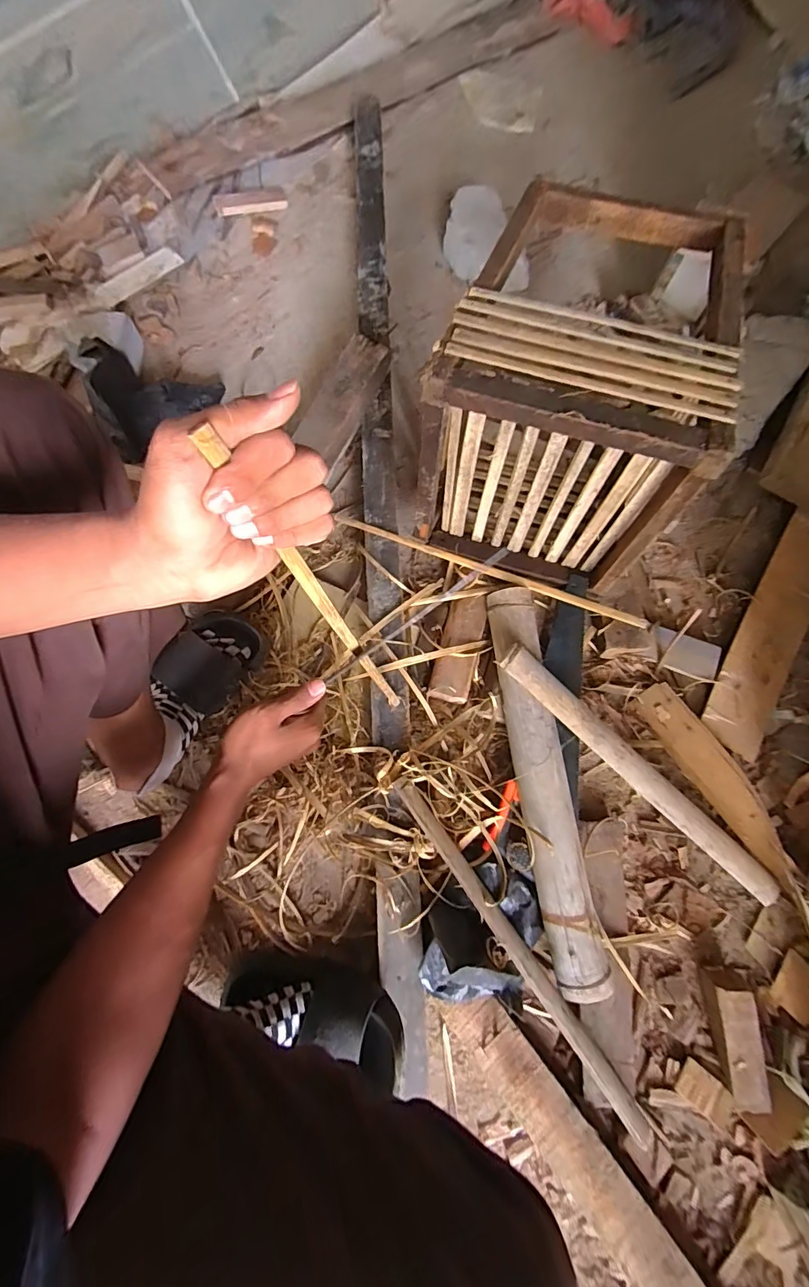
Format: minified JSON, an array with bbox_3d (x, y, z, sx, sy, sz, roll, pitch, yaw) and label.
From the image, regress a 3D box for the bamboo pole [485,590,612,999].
[{"bbox_3d":[0.183,0.175,0.616,0.066,0.055,0.513,-7,75,-2],"label":"bamboo pole"}]

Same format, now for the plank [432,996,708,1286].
[{"bbox_3d":[0.268,0.672,0.494,0.065,0.029,0.635,-36,74,-13],"label":"plank"}]

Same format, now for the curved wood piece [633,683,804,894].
[{"bbox_3d":[0.450,0.193,0.646,0.065,0.008,0.303,-33,77,-9],"label":"curved wood piece"}]

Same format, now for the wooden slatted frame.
[{"bbox_3d":[0.221,-0.325,0.603,0.283,0.291,0.383,21,76,6],"label":"wooden slatted frame"}]

